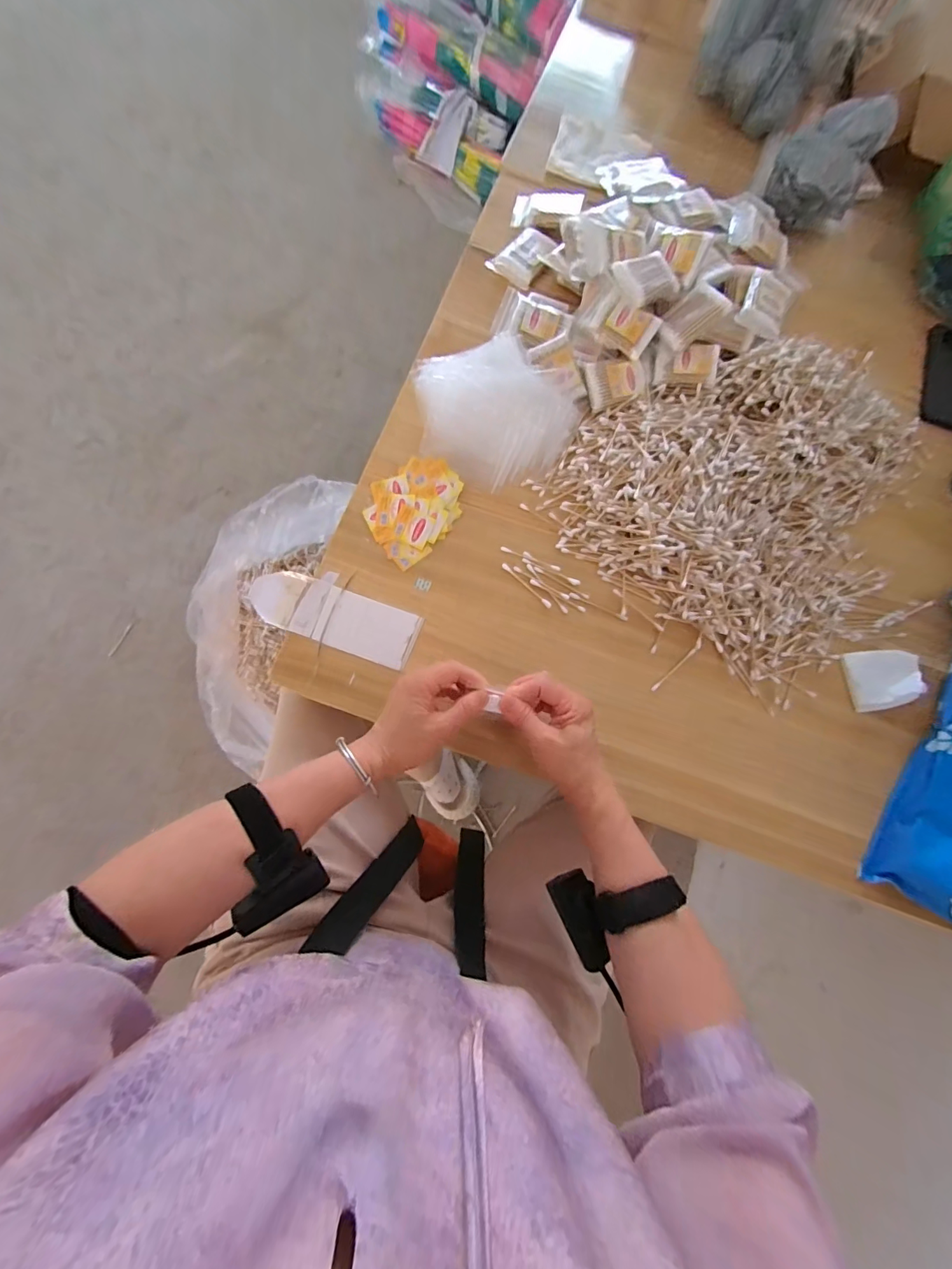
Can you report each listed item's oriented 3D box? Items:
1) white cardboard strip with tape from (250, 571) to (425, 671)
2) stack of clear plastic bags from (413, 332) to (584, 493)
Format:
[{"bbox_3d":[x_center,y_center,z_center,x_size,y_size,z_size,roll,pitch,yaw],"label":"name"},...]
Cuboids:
[{"bbox_3d":[-0.158,-0.020,0.506,0.187,0.007,0.064,20,81,1],"label":"white cardboard strip with tape"},{"bbox_3d":[0.015,-0.276,0.548,0.201,0.042,0.174,40,80,7],"label":"stack of clear plastic bags"}]

